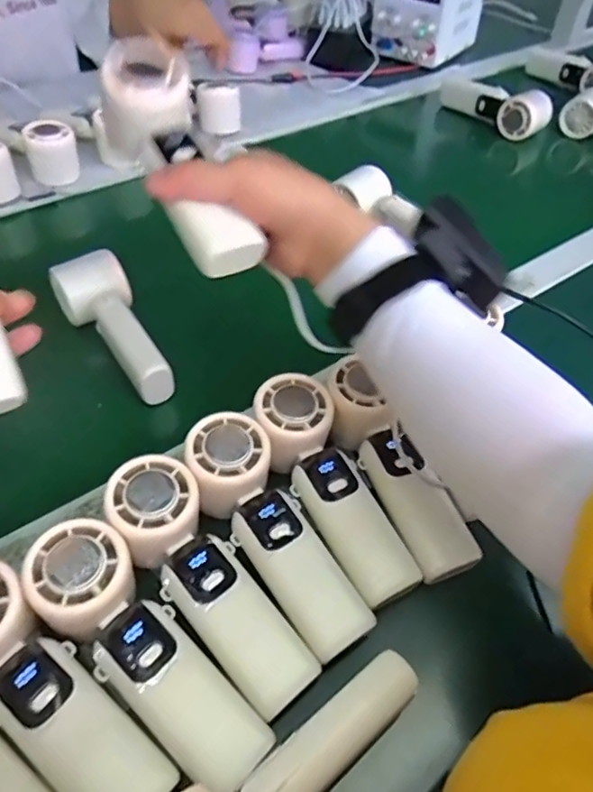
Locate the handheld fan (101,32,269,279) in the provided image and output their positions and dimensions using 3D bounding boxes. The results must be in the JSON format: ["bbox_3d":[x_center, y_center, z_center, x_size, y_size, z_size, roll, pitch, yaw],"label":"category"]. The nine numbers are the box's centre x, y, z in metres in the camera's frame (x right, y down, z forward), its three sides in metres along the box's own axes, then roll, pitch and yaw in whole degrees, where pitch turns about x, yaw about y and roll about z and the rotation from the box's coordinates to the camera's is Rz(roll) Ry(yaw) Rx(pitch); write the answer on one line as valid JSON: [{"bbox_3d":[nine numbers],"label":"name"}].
[{"bbox_3d":[-0.072,-0.144,0.369,0.051,0.045,0.162,-23,76,-23],"label":"handheld fan"}]

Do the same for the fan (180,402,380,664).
[{"bbox_3d":[-0.016,0.086,0.375,0.054,0.041,0.165,-27,69,-25],"label":"fan"}]

